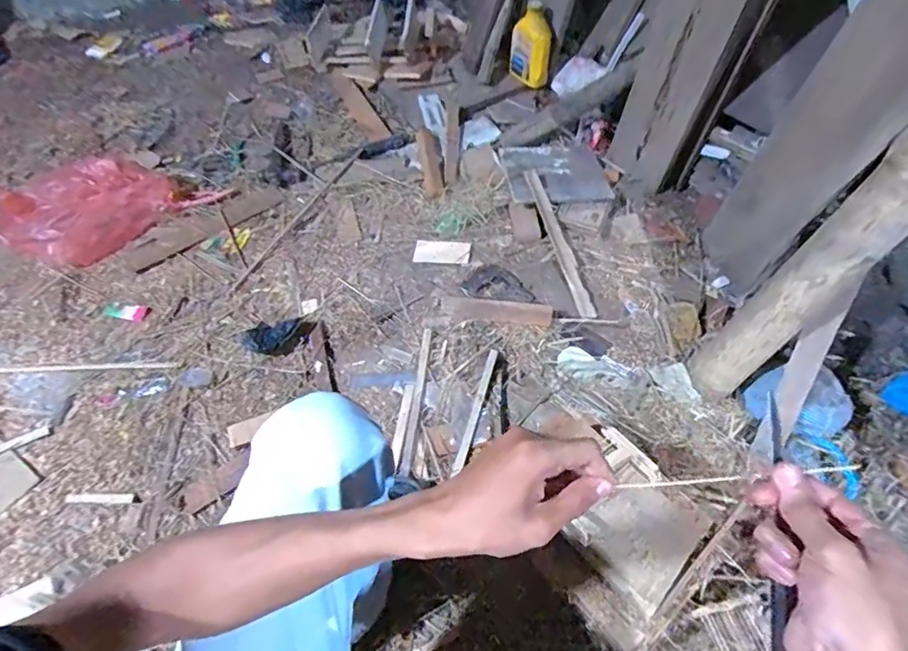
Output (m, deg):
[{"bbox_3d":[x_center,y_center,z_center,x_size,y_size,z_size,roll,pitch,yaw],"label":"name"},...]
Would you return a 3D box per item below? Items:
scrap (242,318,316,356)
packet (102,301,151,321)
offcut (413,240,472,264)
[{"bbox_3d":[-0.358,0.025,1.011,0.141,0.021,0.076,-3,56,-1],"label":"scrap"},{"bbox_3d":[-0.682,-0.028,1.037,0.089,0.005,0.038,10,62,-4],"label":"packet"},{"bbox_3d":[-0.026,-0.165,1.126,0.125,0.010,0.069,7,57,5],"label":"offcut"}]

